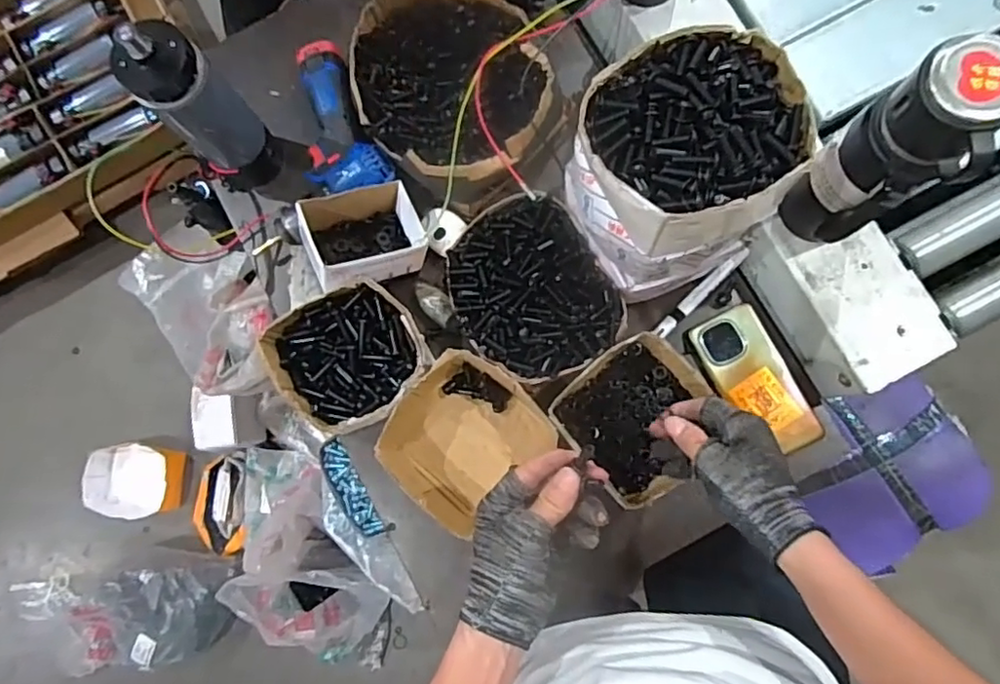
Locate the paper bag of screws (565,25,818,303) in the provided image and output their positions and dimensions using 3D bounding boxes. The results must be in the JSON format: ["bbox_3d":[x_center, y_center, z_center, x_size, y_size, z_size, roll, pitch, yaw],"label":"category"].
[{"bbox_3d":[0.156,-0.148,0.534,0.161,0.205,0.144,-26,82,0],"label":"paper bag of screws"}]

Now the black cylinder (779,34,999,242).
[{"bbox_3d":[0.302,-0.146,0.472,0.071,0.194,0.080,31,87,8],"label":"black cylinder"}]

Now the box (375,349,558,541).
[{"bbox_3d":[-0.039,0.105,0.638,0.165,0.085,0.151,-44,81,-1],"label":"box"}]

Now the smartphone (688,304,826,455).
[{"bbox_3d":[0.278,0.043,0.650,0.079,0.016,0.164,-27,82,0],"label":"smartphone"}]

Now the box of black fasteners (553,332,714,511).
[{"bbox_3d":[0.139,0.076,0.621,0.134,0.069,0.133,-40,81,0],"label":"box of black fasteners"}]

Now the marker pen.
[{"bbox_3d":[0.223,-0.055,0.660,0.134,0.016,0.018,-45,82,-2],"label":"marker pen"}]

